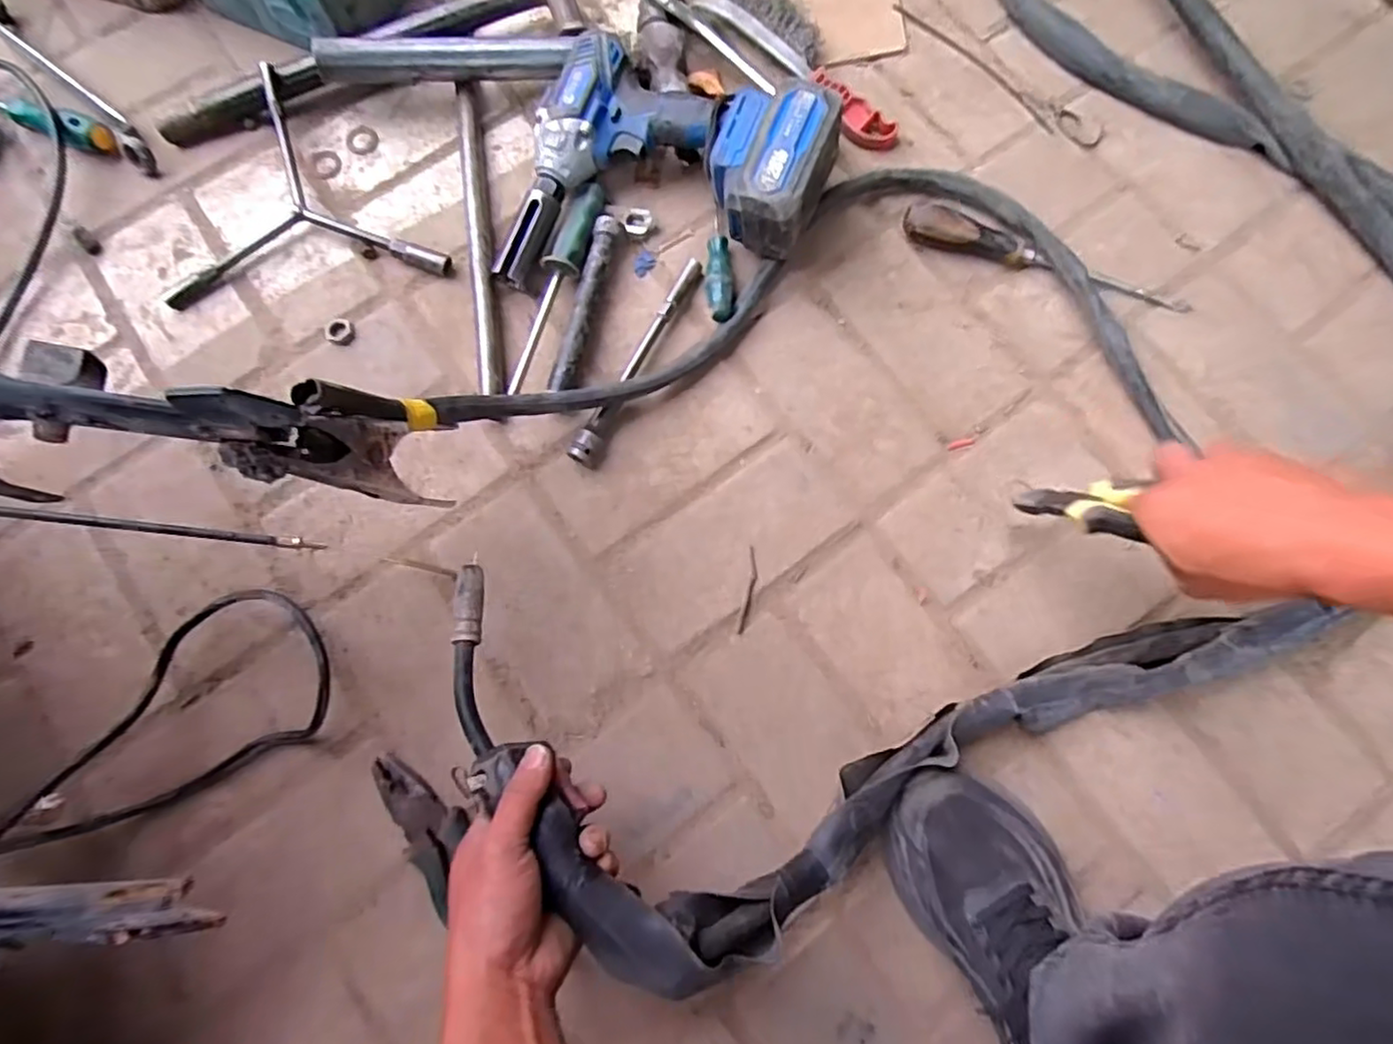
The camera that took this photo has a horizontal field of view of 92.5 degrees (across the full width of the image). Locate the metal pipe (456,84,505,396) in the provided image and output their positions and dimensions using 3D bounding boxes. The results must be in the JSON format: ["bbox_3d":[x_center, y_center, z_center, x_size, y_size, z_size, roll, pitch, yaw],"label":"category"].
[{"bbox_3d":[-0.184,-0.244,0.568,0.017,0.019,0.293,-8,78,-3],"label":"metal pipe"}]

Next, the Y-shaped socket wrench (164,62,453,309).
[{"bbox_3d":[-0.336,-0.287,0.561,0.228,0.039,0.182,-9,78,-3],"label":"Y-shaped socket wrench"}]

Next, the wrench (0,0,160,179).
[{"bbox_3d":[-0.566,-0.398,0.598,0.255,0.022,0.023,43,81,7],"label":"wrench"}]

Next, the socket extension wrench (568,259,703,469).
[{"bbox_3d":[-0.050,-0.135,0.547,0.023,0.022,0.197,26,79,4],"label":"socket extension wrench"}]

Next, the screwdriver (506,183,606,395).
[{"bbox_3d":[-0.116,-0.193,0.552,0.028,0.028,0.199,14,78,2],"label":"screwdriver"}]

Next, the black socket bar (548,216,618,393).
[{"bbox_3d":[-0.092,-0.181,0.557,0.018,0.024,0.157,13,78,2],"label":"black socket bar"}]

